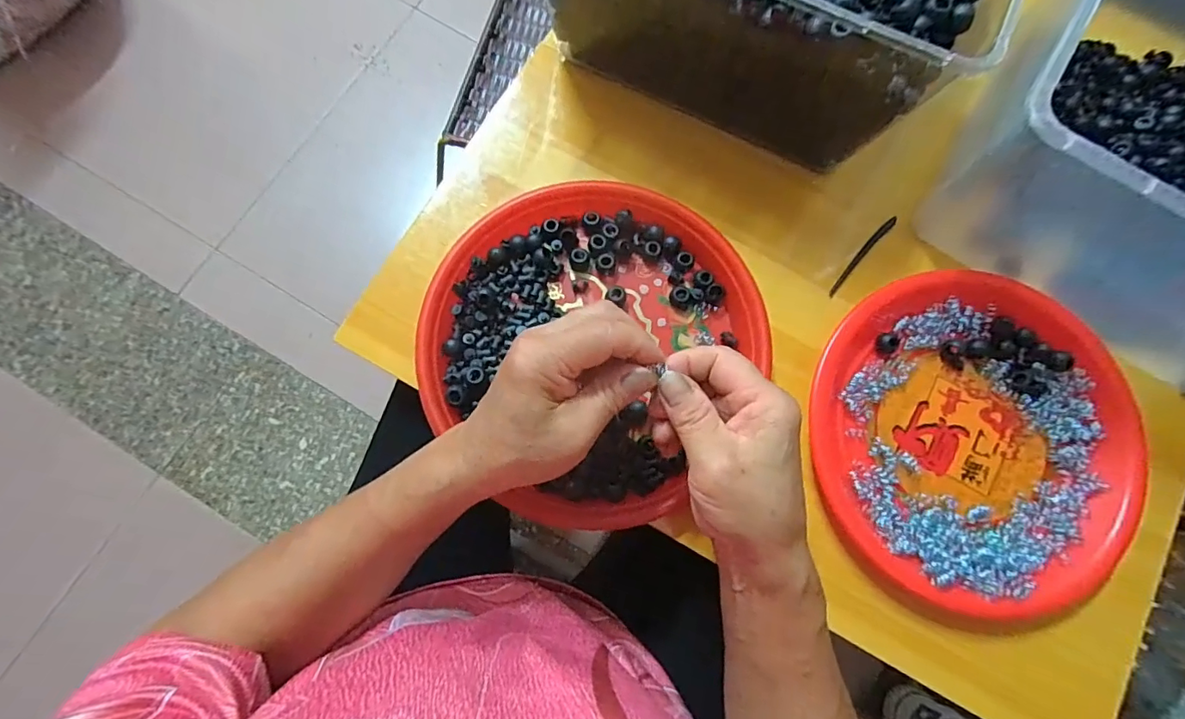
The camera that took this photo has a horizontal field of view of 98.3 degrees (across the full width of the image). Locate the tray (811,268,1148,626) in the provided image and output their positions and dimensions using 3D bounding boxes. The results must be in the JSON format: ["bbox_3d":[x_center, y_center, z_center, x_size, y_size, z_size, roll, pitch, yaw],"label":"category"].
[{"bbox_3d":[0.264,0.052,0.356,0.209,0.028,0.222,0,76,-1],"label":"tray"}]

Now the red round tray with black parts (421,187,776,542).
[{"bbox_3d":[-0.004,-0.013,0.361,0.222,0.031,0.228,0,78,-2],"label":"red round tray with black parts"}]

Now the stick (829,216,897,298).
[{"bbox_3d":[0.208,-0.081,0.397,0.008,0.008,0.084,42,79,9],"label":"stick"}]

